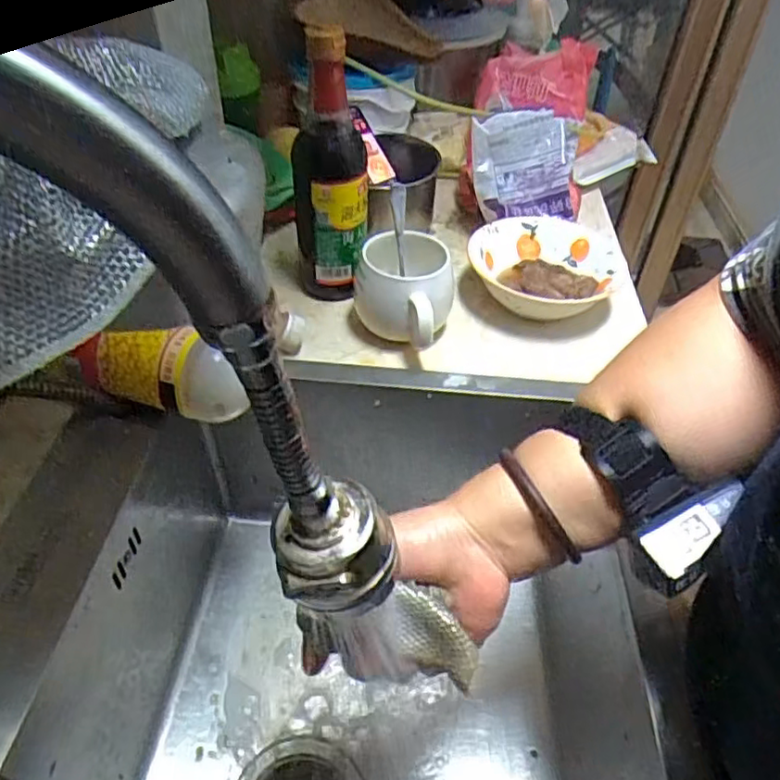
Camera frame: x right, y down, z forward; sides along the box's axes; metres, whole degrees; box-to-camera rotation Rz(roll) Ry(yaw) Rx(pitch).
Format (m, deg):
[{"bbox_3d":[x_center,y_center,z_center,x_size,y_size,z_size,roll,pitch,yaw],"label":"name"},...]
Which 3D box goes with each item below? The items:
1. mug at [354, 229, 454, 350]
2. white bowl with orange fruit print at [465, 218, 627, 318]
[{"bbox_3d":[0.013,-0.082,0.581,0.090,0.082,0.106,1,43,-1],"label":"mug"},{"bbox_3d":[0.158,-0.125,0.643,0.145,0.047,0.136,1,43,-1],"label":"white bowl with orange fruit print"}]

